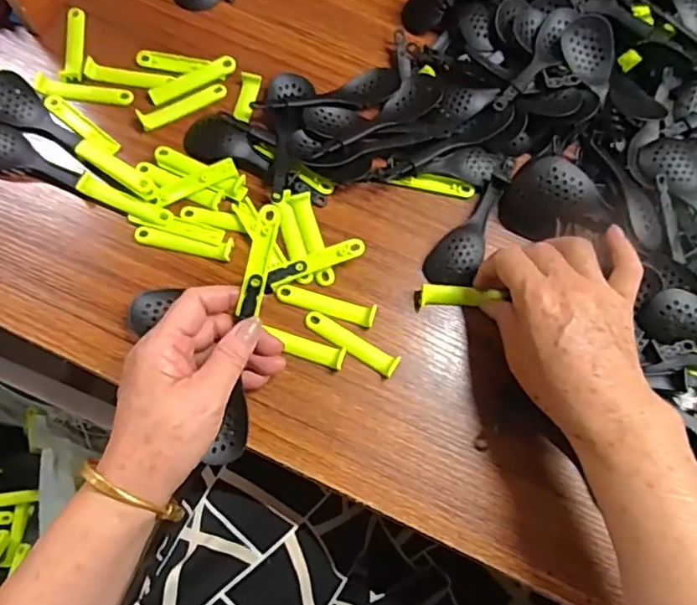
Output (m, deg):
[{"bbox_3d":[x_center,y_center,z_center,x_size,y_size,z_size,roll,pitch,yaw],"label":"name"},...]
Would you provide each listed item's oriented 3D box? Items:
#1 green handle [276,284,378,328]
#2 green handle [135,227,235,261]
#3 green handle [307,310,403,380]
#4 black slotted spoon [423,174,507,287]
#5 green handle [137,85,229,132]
[{"bbox_3d":[-0.017,0.002,0.435,0.074,0.006,0.016,14,72,1],"label":"green handle"},{"bbox_3d":[-0.127,-0.046,0.445,0.075,0.007,0.016,9,72,0],"label":"green handle"},{"bbox_3d":[0.002,0.029,0.425,0.076,0.005,0.015,31,73,6],"label":"green handle"},{"bbox_3d":[0.093,-0.059,0.456,0.038,0.008,0.102,22,72,4],"label":"black slotted spoon"},{"bbox_3d":[-0.139,-0.166,0.485,0.076,0.011,0.015,-28,76,-11],"label":"green handle"}]

